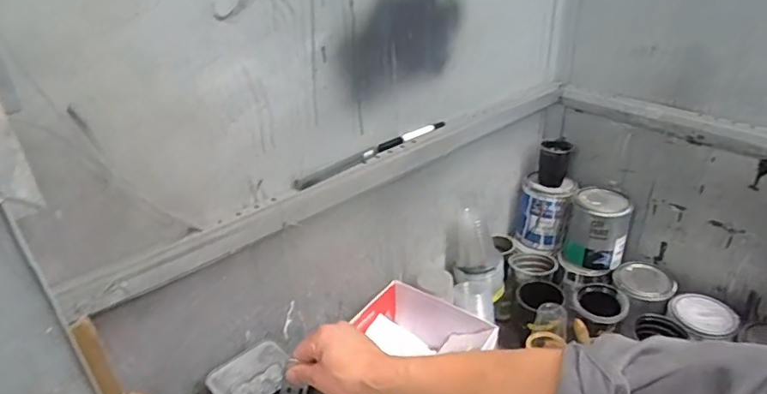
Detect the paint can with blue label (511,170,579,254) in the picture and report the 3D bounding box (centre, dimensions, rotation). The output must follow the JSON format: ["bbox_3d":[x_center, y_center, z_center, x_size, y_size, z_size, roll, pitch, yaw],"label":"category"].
[{"bbox_3d":[0.339,0.032,1.082,0.105,0.135,0.091,18,36,31],"label":"paint can with blue label"}]

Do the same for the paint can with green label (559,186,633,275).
[{"bbox_3d":[0.423,0.063,1.022,0.105,0.135,0.109,-1,30,1],"label":"paint can with green label"}]

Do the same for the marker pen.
[{"bbox_3d":[0.034,-0.091,0.805,0.171,0.014,0.012,-27,39,-36],"label":"marker pen"}]

